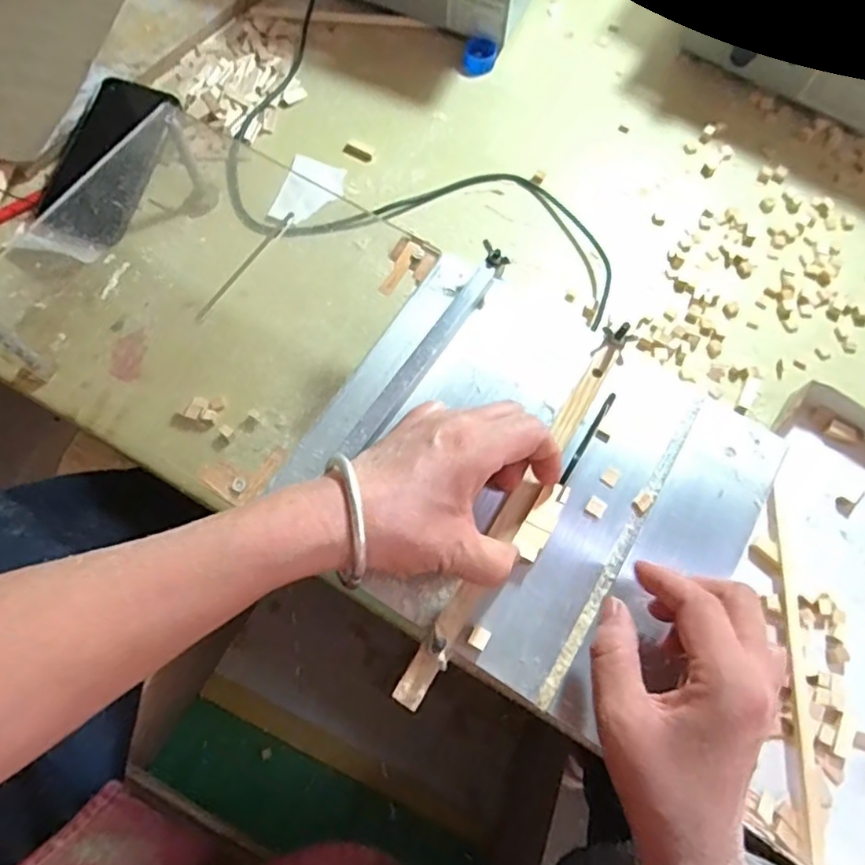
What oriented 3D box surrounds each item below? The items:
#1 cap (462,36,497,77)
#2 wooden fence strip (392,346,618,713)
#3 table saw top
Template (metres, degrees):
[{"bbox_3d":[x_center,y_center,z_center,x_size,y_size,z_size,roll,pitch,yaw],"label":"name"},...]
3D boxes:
[{"bbox_3d":[0.048,-0.378,0.622,0.033,0.015,0.035,1,70,-2],"label":"cap"},{"bbox_3d":[0.052,0.046,0.371,0.016,0.010,0.252,31,71,9],"label":"wooden fence strip"},{"bbox_3d":[0.060,0.025,0.380,0.257,0.022,0.223,31,72,9],"label":"table saw top"}]

